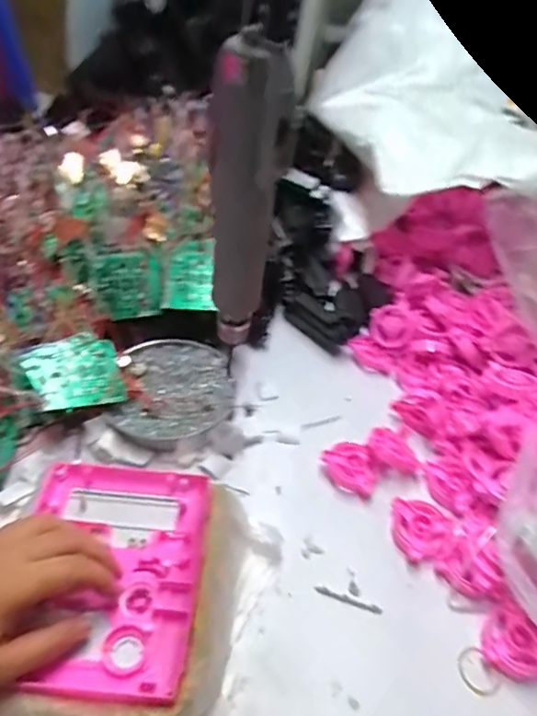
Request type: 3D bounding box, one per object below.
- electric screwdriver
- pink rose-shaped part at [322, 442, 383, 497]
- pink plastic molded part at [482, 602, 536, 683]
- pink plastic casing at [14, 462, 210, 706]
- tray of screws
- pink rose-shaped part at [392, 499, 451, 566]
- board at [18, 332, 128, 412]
[{"bbox_3d":[-0.012,-0.085,0.316,0.038,0.184,0.033,-5,50,-17],"label":"electric screwdriver"},{"bbox_3d":[0.080,0.105,0.499,0.046,0.014,0.052,-21,49,-23],"label":"pink rose-shaped part"},{"bbox_3d":[0.188,0.212,0.397,0.051,0.016,0.050,2,44,-2],"label":"pink plastic molded part"},{"bbox_3d":[-0.114,0.155,0.389,0.129,0.018,0.165,3,44,-1],"label":"pink plastic casing"},{"bbox_3d":[-0.096,0.032,0.546,0.117,0.021,0.129,1,44,-3],"label":"tray of screws"},{"bbox_3d":[0.131,0.147,0.458,0.049,0.013,0.053,-12,46,-16],"label":"pink rose-shaped part"},{"bbox_3d":[-0.182,0.016,0.512,0.086,0.009,0.075,-22,73,-36],"label":"board"}]

